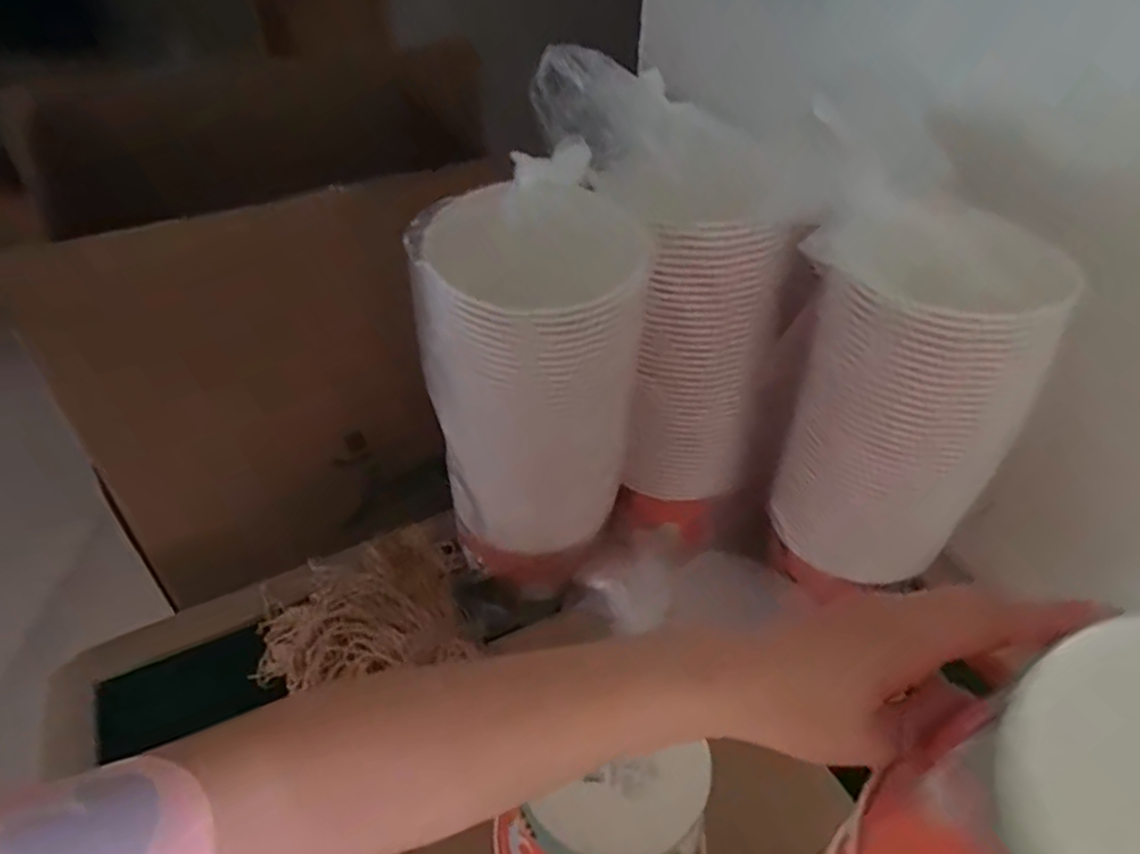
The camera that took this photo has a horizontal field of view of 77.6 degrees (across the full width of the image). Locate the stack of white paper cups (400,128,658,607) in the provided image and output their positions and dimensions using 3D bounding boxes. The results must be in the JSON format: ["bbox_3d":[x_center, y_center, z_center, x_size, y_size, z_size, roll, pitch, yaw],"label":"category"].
[{"bbox_3d":[-0.021,-0.044,0.617,0.159,0.370,0.180,6,43,4],"label":"stack of white paper cups"}]

